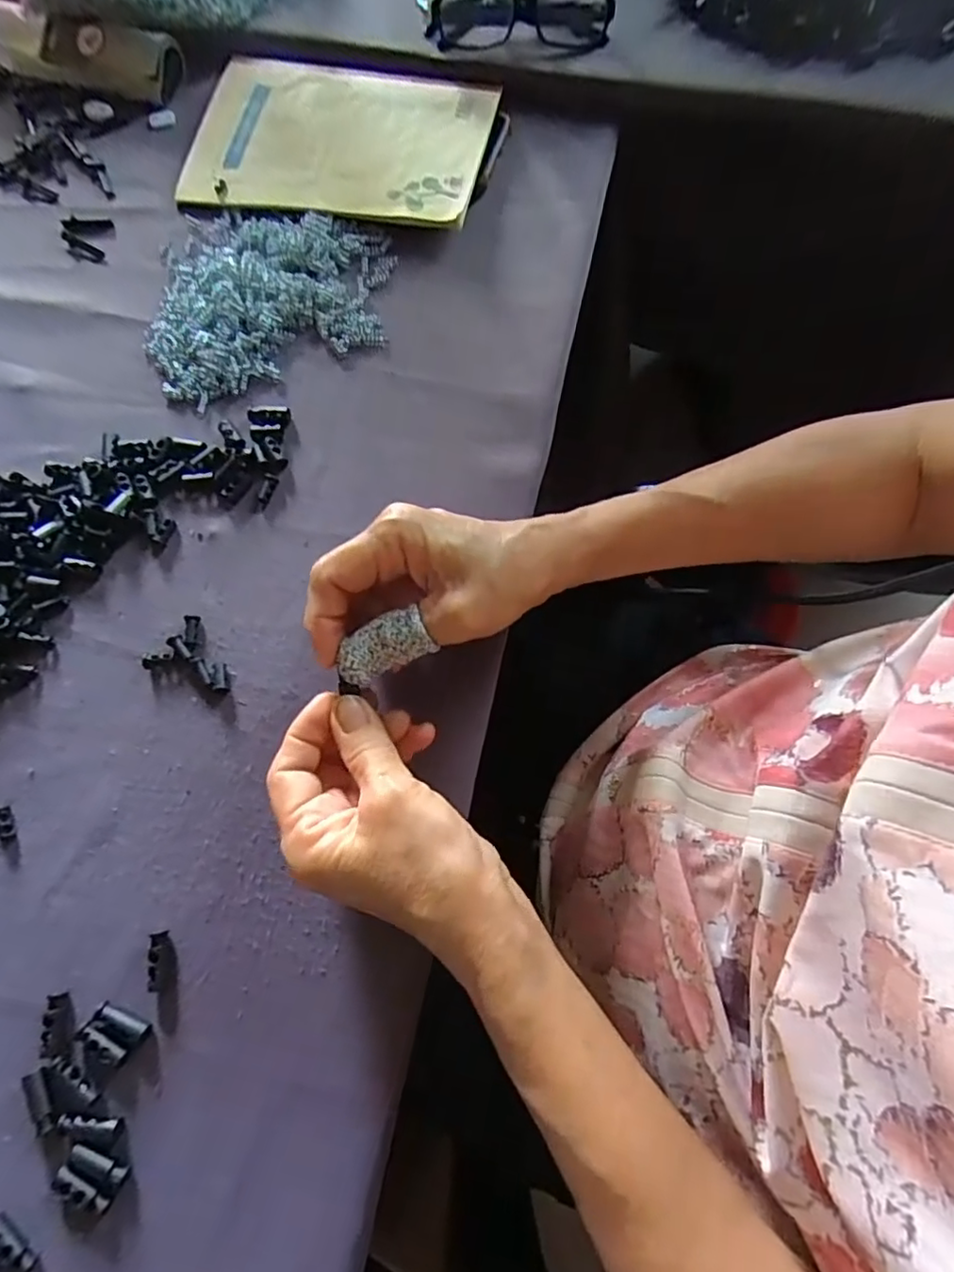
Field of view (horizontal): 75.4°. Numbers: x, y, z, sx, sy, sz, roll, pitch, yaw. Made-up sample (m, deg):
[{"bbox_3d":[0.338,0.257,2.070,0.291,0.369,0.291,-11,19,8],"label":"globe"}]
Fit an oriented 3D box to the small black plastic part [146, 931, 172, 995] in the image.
[{"bbox_3d":[-0.141,0.145,0.275,0.008,0.008,0.024,-8,71,-1],"label":"small black plastic part"}]

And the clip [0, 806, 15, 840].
[{"bbox_3d":[-0.229,0.090,0.298,0.008,0.006,0.016,-27,72,-7],"label":"clip"}]

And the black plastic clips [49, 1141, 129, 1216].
[{"bbox_3d":[-0.157,0.219,0.249,0.026,0.005,0.018,18,73,8],"label":"black plastic clips"}]

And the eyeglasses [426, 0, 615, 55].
[{"bbox_3d":[0.031,-0.450,0.457,0.134,0.038,0.041,4,71,3],"label":"eyeglasses"}]

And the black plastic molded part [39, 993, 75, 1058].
[{"bbox_3d":[-0.181,0.168,0.267,0.014,0.005,0.024,-11,71,-2],"label":"black plastic molded part"}]

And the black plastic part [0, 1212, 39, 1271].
[{"bbox_3d":[-0.184,0.240,0.243,0.024,0.004,0.010,31,75,12],"label":"black plastic part"}]

